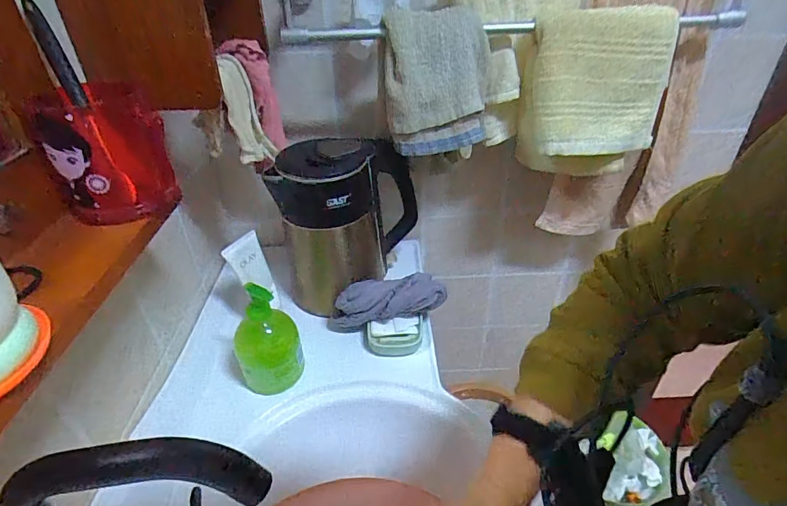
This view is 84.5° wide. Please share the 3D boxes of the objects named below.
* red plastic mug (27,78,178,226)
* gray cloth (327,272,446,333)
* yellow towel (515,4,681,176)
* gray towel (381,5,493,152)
[{"bbox_3d":[-0.246,-0.085,0.374,0.086,0.097,0.078,-26,42,-32],"label":"red plastic mug"},{"bbox_3d":[-0.013,0.071,0.652,0.179,0.069,0.059,-14,35,3],"label":"gray cloth"},{"bbox_3d":[0.266,-0.208,0.598,0.192,0.212,0.078,-1,34,0],"label":"yellow towel"},{"bbox_3d":[0.058,-0.223,0.571,0.137,0.181,0.047,-2,19,0],"label":"gray towel"}]

